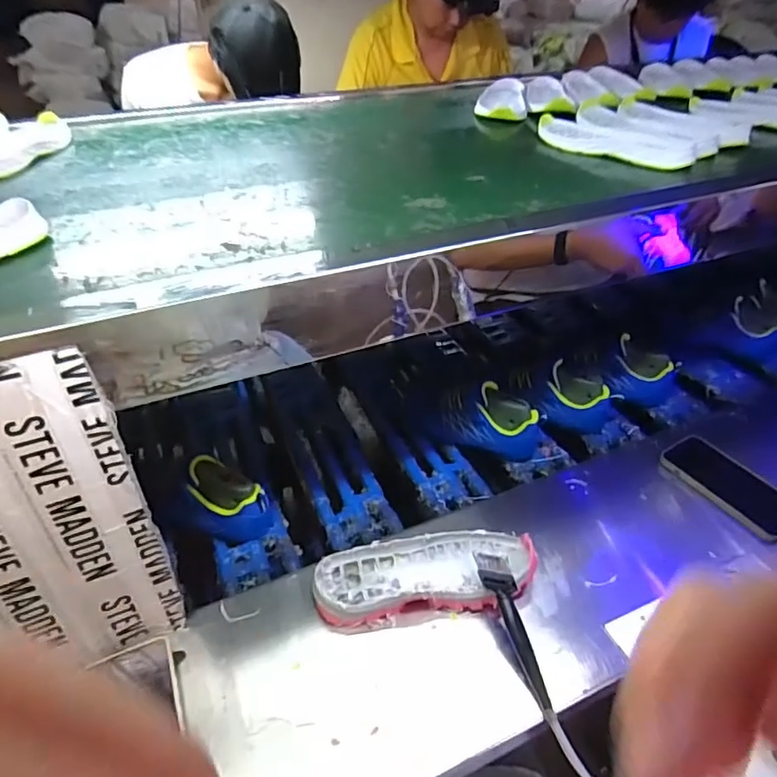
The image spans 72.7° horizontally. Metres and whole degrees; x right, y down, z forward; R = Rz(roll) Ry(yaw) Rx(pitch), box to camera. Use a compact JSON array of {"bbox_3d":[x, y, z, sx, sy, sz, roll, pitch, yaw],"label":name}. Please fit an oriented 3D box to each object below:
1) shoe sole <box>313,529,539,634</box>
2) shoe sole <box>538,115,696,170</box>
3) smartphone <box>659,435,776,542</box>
[{"bbox_3d":[0.041,0.205,0.580,0.235,0.045,0.087,-4,38,-5],"label":"shoe sole"},{"bbox_3d":[0.303,-0.335,0.724,0.077,0.030,0.220,-26,44,-30],"label":"shoe sole"},{"bbox_3d":[0.437,0.121,0.674,0.083,0.017,0.161,-21,42,-18],"label":"smartphone"}]

